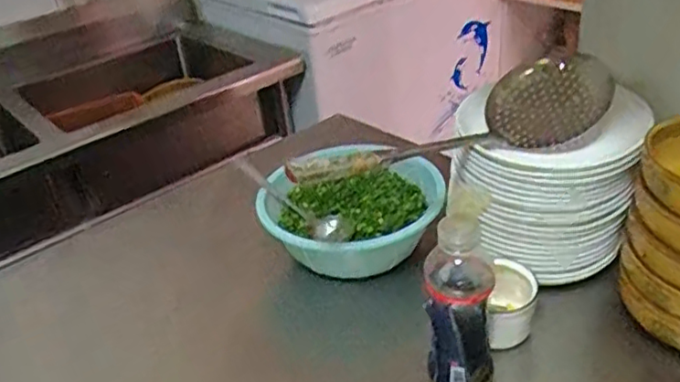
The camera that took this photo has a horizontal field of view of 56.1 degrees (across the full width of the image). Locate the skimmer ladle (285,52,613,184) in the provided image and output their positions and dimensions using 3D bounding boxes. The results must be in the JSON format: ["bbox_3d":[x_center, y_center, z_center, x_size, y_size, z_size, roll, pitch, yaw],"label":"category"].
[{"bbox_3d":[0.124,-0.080,0.753,0.412,0.078,0.128,-13,27,-16],"label":"skimmer ladle"}]

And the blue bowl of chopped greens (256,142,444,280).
[{"bbox_3d":[0.013,0.033,0.924,0.233,0.093,0.227,-4,26,2],"label":"blue bowl of chopped greens"}]

